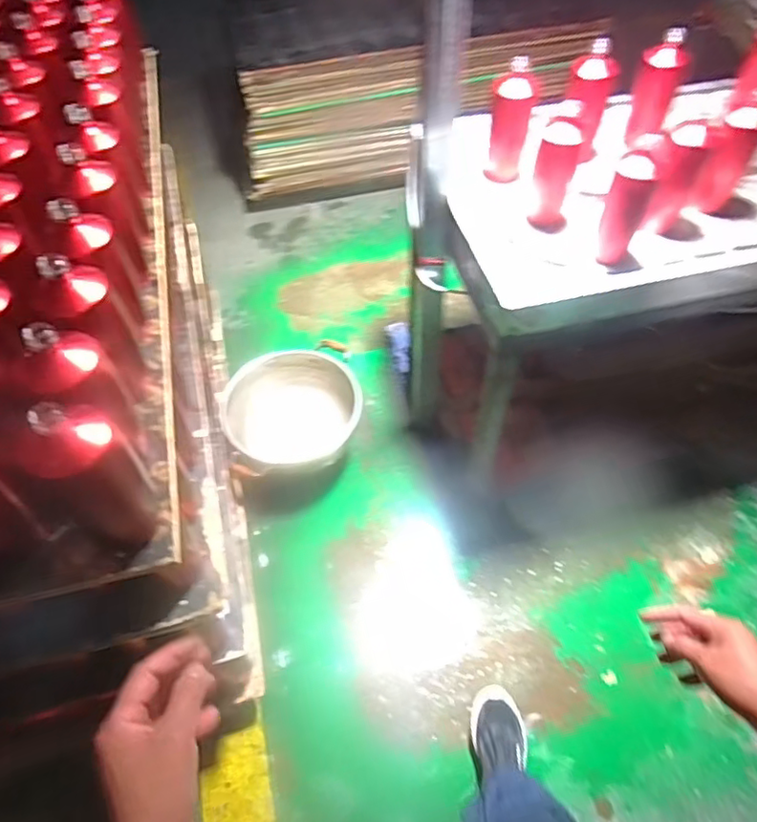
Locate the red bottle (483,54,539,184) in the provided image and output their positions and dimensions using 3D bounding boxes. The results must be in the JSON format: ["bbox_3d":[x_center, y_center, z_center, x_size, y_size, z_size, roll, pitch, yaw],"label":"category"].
[{"bbox_3d":[0.235,-0.517,1.085,0.077,0.195,0.061,7,56,6],"label":"red bottle"}]

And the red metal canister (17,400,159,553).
[{"bbox_3d":[-0.274,0.069,0.594,0.065,0.186,0.080,39,64,24],"label":"red metal canister"}]

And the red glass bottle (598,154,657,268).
[{"bbox_3d":[0.392,-0.319,0.964,0.055,0.170,0.050,10,56,9],"label":"red glass bottle"}]

